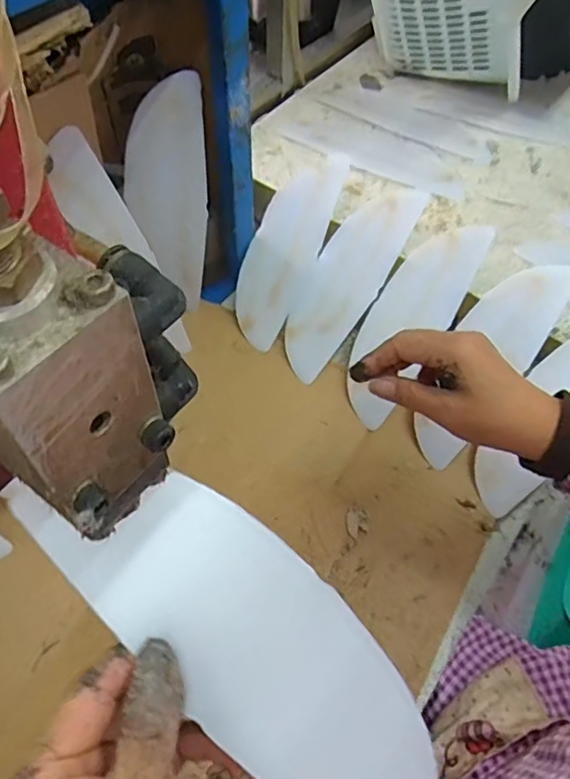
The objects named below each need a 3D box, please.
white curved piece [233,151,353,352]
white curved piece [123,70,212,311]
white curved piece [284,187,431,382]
[{"bbox_3d":[0.004,-0.155,0.606,0.071,0.019,0.227,21,80,12],"label":"white curved piece"},{"bbox_3d":[-0.108,-0.173,0.536,0.071,0.212,0.013,-4,35,-6],"label":"white curved piece"},{"bbox_3d":[0.064,-0.115,0.582,0.070,0.022,0.223,30,84,17],"label":"white curved piece"}]

